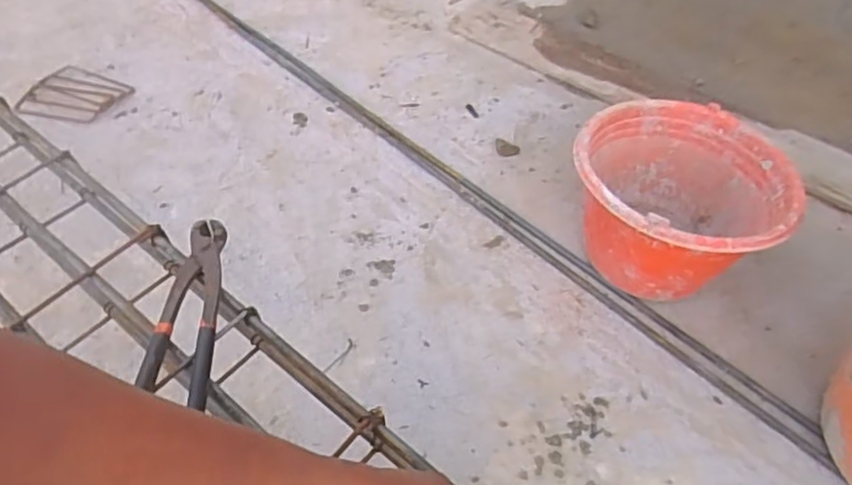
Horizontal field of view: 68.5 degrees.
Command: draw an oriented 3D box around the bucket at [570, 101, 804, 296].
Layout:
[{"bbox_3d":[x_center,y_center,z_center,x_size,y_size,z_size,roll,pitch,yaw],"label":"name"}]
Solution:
[{"bbox_3d":[0.293,-0.042,0.774,0.234,0.177,0.246,0,52,0],"label":"bucket"}]

